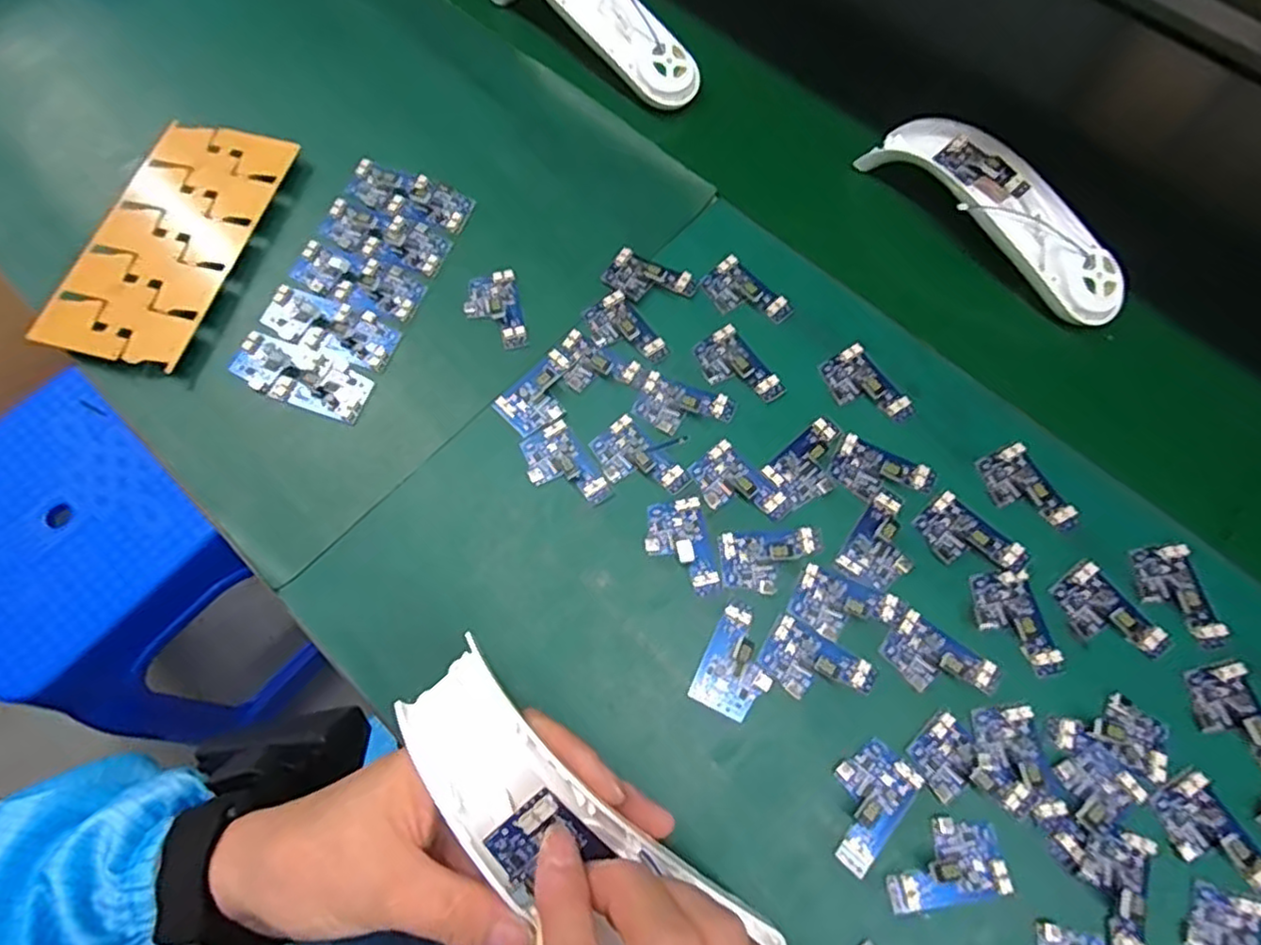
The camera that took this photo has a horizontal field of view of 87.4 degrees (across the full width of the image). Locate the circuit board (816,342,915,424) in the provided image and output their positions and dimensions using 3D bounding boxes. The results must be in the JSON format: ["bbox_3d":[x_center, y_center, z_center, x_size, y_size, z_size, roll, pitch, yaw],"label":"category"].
[{"bbox_3d":[0.146,-0.052,0.412,0.035,0.004,0.057,-33,73,-11],"label":"circuit board"}]

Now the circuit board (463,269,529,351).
[{"bbox_3d":[-0.089,-0.105,0.433,0.036,0.005,0.058,-12,70,-4],"label":"circuit board"}]

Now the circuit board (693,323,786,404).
[{"bbox_3d":[0.067,-0.065,0.418,0.035,0.004,0.058,-33,73,-11],"label":"circuit board"}]

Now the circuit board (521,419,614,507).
[{"bbox_3d":[-0.041,-0.002,0.395,0.036,0.004,0.058,-33,73,-11],"label":"circuit board"}]

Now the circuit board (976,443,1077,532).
[{"bbox_3d":[0.232,0.011,0.386,0.034,0.010,0.057,-26,71,-9],"label":"circuit board"}]

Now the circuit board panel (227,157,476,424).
[{"bbox_3d":[-0.183,-0.127,0.441,0.090,0.013,0.184,19,71,7],"label":"circuit board panel"}]

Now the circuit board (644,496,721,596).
[{"bbox_3d":[0.028,0.042,0.377,0.036,0.006,0.056,-11,70,-4],"label":"circuit board"}]

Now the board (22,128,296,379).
[{"bbox_3d":[-0.307,-0.158,0.442,0.094,0.009,0.186,16,71,2],"label":"board"}]

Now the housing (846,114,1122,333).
[{"bbox_3d":[0.248,-0.176,0.442,0.050,0.041,0.193,-37,73,-13],"label":"housing"}]

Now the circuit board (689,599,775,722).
[{"bbox_3d":[0.059,0.101,0.354,0.037,0.011,0.057,25,71,9],"label":"circuit board"}]

